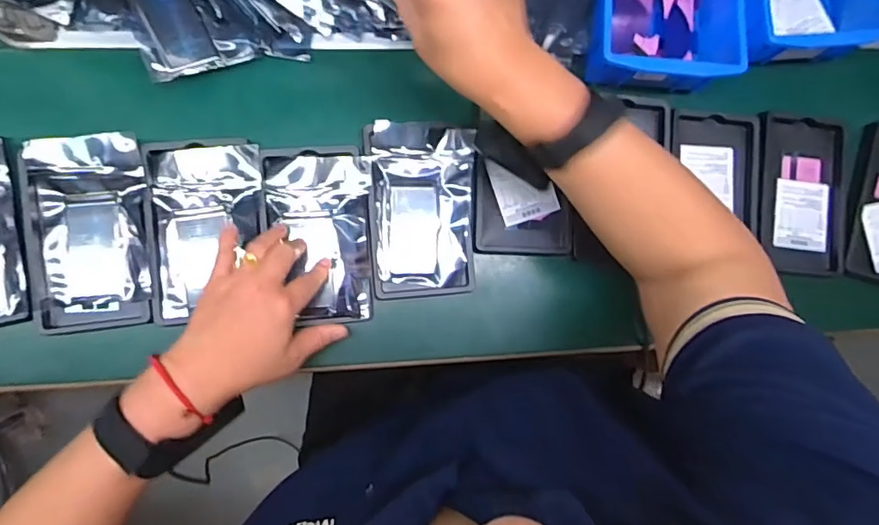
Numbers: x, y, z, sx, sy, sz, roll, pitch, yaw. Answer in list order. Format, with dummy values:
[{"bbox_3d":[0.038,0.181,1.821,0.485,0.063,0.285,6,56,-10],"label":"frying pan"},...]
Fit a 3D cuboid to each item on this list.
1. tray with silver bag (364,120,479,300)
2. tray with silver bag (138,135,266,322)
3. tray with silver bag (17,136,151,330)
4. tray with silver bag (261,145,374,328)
[{"bbox_3d":[-0.015,-0.050,0.488,0.096,0.021,0.160,-4,86,-6],"label":"tray with silver bag"},{"bbox_3d":[-0.203,-0.029,0.465,0.095,0.031,0.152,-4,86,-6],"label":"tray with silver bag"},{"bbox_3d":[-0.301,-0.026,0.451,0.096,0.017,0.162,-5,86,-6],"label":"tray with silver bag"},{"bbox_3d":[-0.110,-0.025,0.477,0.095,0.030,0.155,-2,86,-6],"label":"tray with silver bag"}]

